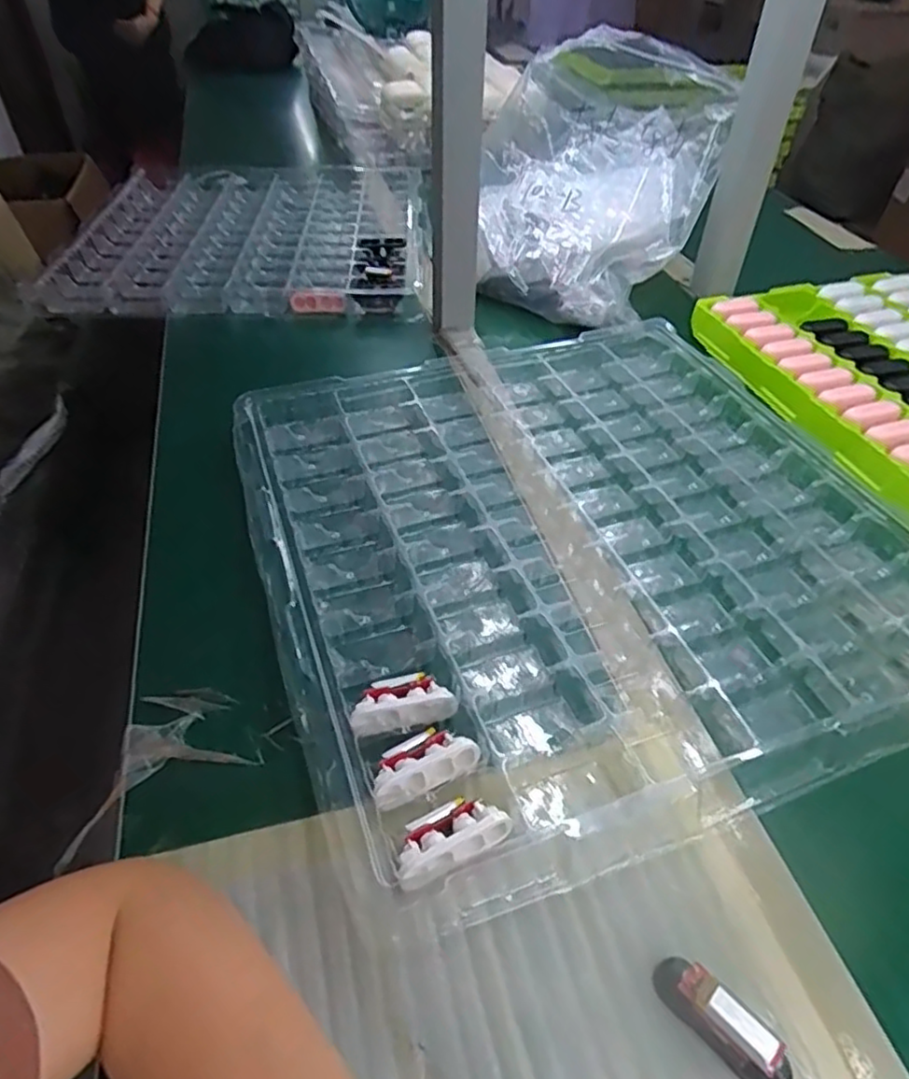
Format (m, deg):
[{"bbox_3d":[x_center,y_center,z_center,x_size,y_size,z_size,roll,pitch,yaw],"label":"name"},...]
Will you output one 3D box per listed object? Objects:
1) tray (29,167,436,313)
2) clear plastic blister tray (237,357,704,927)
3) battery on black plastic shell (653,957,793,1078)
[{"bbox_3d":[-0.275,-0.432,0.927,0.446,0.043,0.447,-3,47,-2],"label":"tray"},{"bbox_3d":[-0.019,0.006,0.489,0.229,0.029,0.479,-14,47,-15],"label":"clear plastic blister tray"},{"bbox_3d":[0.118,0.212,0.292,0.018,0.027,0.062,-34,55,-30],"label":"battery on black plastic shell"}]

